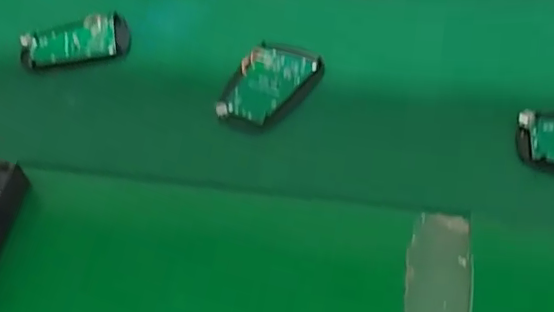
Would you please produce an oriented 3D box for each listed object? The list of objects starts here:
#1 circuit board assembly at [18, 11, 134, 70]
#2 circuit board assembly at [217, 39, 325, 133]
[{"bbox_3d":[-0.186,-0.104,0.520,0.096,0.011,0.059,-15,49,-7],"label":"circuit board assembly"},{"bbox_3d":[-0.010,-0.056,0.457,0.063,0.017,0.090,25,56,25],"label":"circuit board assembly"}]

